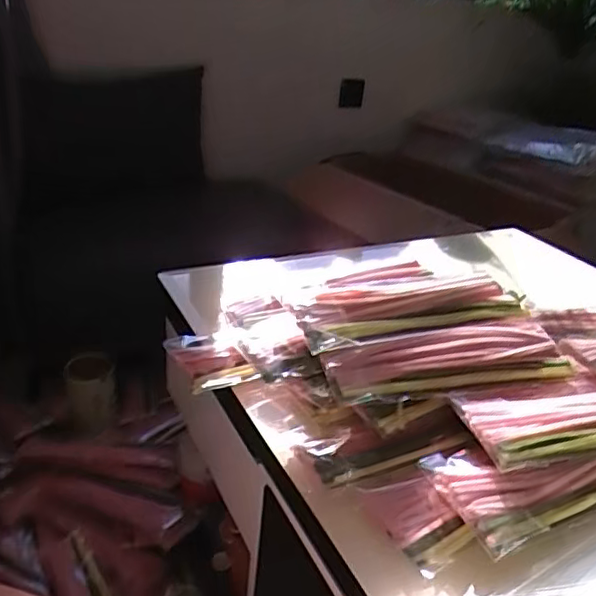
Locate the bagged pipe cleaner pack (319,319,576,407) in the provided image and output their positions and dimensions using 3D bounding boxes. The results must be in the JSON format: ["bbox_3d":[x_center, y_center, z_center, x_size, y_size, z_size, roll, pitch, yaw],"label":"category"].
[{"bbox_3d":[0.170,0.064,0.636,0.309,0.041,0.079,-8,32,-24],"label":"bagged pipe cleaner pack"}]

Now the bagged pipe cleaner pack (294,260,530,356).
[{"bbox_3d":[0.136,0.005,0.684,0.321,0.041,0.089,-11,33,-28],"label":"bagged pipe cleaner pack"}]

